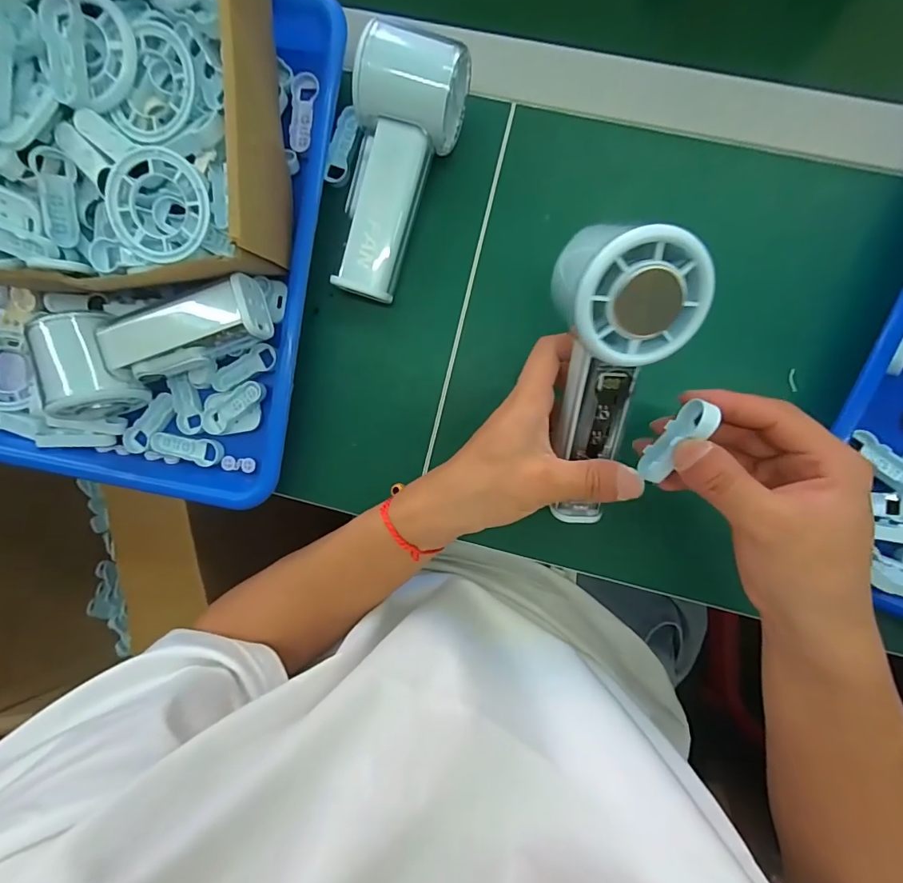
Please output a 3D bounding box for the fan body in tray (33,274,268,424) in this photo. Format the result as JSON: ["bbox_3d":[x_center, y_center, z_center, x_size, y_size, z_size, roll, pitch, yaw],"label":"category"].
[{"bbox_3d":[-0.189,-0.061,0.296,0.145,0.047,0.062,-13,91,5],"label":"fan body in tray"}]

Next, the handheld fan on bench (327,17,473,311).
[{"bbox_3d":[-0.037,-0.165,0.282,0.058,0.057,0.147,19,93,4],"label":"handheld fan on bench"}]

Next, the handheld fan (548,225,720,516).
[{"bbox_3d":[0.077,-0.026,0.229,0.064,0.037,0.153,4,130,5],"label":"handheld fan"}]

